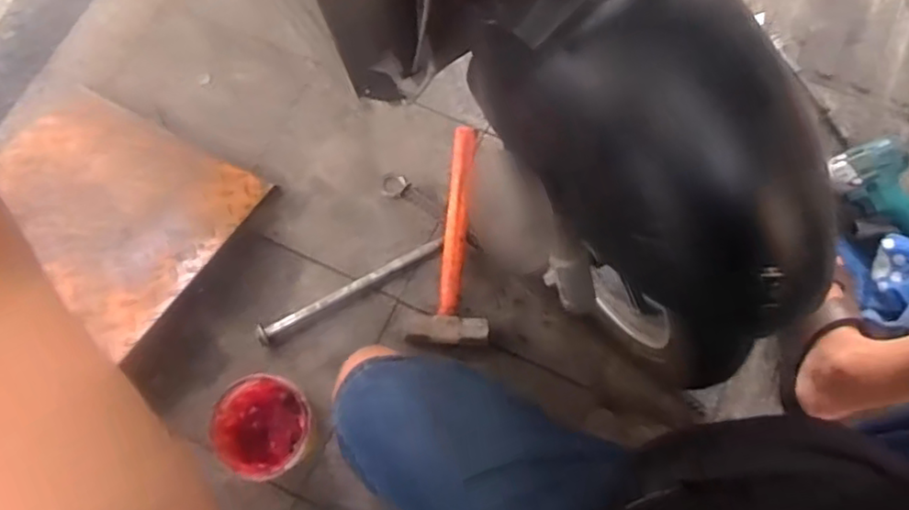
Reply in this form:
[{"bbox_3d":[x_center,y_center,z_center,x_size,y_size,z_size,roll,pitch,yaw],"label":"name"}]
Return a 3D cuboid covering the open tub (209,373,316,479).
[{"bbox_3d":[-0.247,0.224,0.847,0.114,0.089,0.123,0,74,1],"label":"open tub"}]

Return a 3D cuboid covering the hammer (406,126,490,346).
[{"bbox_3d":[-0.003,-0.014,0.944,0.108,0.056,0.287,1,74,1],"label":"hammer"}]

